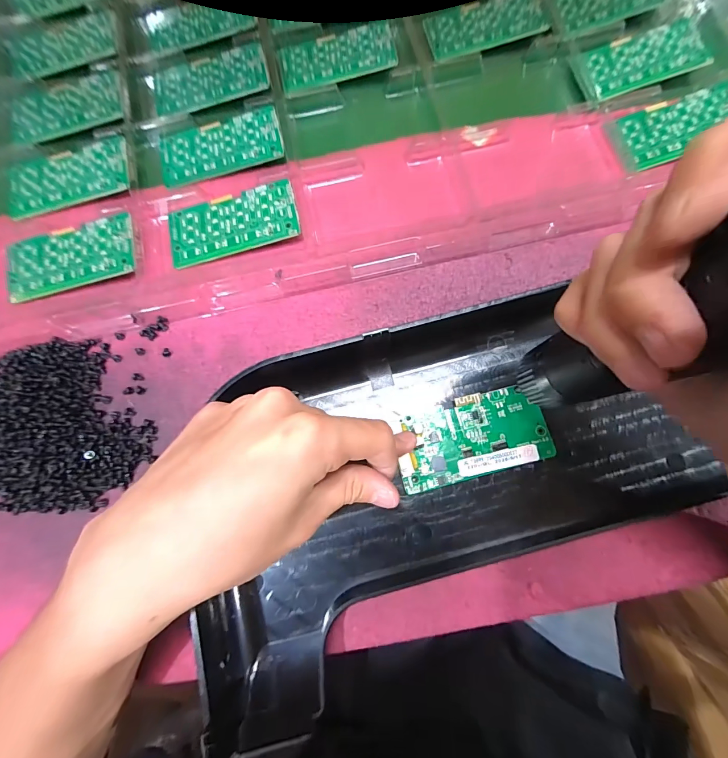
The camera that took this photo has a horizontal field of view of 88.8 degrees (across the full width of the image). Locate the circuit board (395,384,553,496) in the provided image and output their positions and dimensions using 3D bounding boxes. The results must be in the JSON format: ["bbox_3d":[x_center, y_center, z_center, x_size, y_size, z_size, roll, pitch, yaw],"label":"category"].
[{"bbox_3d":[0.066,0.036,0.231,0.093,0.004,0.047,-14,77,-2],"label":"circuit board"}]

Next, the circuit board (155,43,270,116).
[{"bbox_3d":[-0.126,-0.246,0.305,0.092,0.007,0.051,-12,77,-1],"label":"circuit board"}]

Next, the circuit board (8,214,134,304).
[{"bbox_3d":[-0.210,-0.087,0.265,0.091,0.004,0.046,-13,80,3],"label":"circuit board"}]

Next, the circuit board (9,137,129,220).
[{"bbox_3d":[-0.223,-0.153,0.280,0.091,0.004,0.047,-13,77,-1],"label":"circuit board"}]

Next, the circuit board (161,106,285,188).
[{"bbox_3d":[-0.110,-0.179,0.286,0.093,0.008,0.048,-12,77,-1],"label":"circuit board"}]

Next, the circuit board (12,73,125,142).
[{"bbox_3d":[-0.241,-0.221,0.300,0.092,0.004,0.049,-11,77,-1],"label":"circuit board"}]

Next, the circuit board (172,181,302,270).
[{"bbox_3d":[-0.095,-0.113,0.269,0.093,0.008,0.046,-14,77,-2],"label":"circuit board"}]

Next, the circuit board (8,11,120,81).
[{"bbox_3d":[-0.259,-0.284,0.318,0.094,0.007,0.055,-9,77,-1],"label":"circuit board"}]

